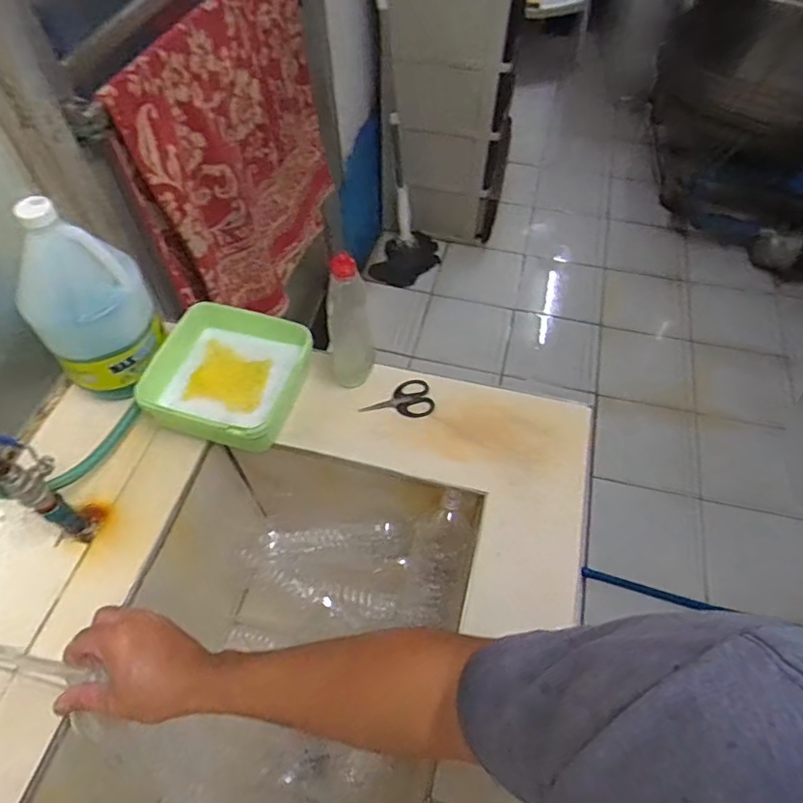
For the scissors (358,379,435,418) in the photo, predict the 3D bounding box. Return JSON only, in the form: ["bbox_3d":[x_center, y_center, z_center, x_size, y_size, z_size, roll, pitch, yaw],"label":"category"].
[{"bbox_3d":[-0.007,0.002,0.839,0.105,0.004,0.061,-16,57,-10],"label":"scissors"}]

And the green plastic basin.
[{"bbox_3d":[-0.247,-0.028,0.814,0.203,0.074,0.186,11,56,8],"label":"green plastic basin"}]

